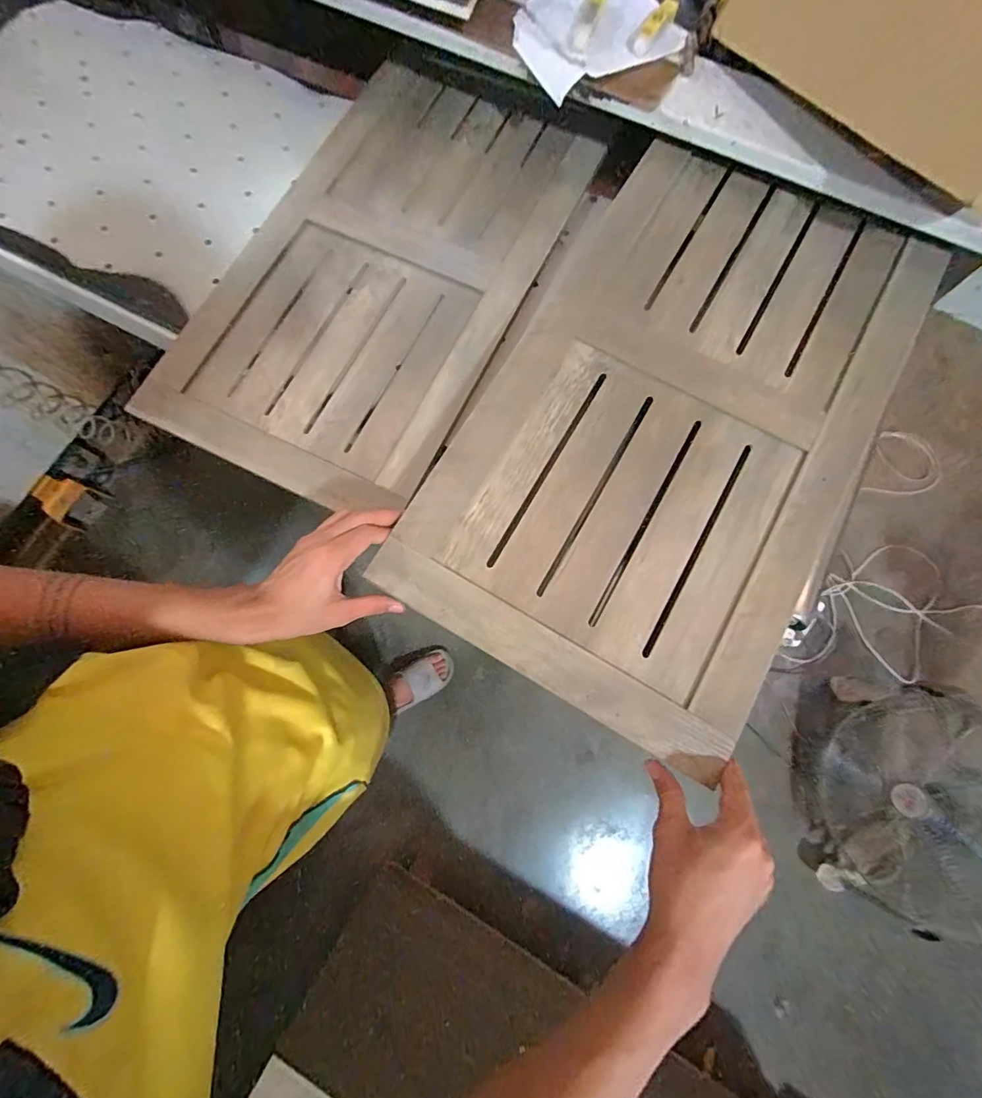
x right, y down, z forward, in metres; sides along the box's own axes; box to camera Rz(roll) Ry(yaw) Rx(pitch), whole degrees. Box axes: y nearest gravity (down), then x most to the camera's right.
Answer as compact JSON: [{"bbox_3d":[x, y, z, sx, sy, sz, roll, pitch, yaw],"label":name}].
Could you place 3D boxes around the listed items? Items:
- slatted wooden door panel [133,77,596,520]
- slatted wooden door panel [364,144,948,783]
[{"bbox_3d":[-0.140,-0.394,0.638,0.386,0.023,0.688,26,77,6],"label":"slatted wooden door panel"},{"bbox_3d":[0.206,-0.159,0.507,0.385,0.017,0.673,31,77,7],"label":"slatted wooden door panel"}]

